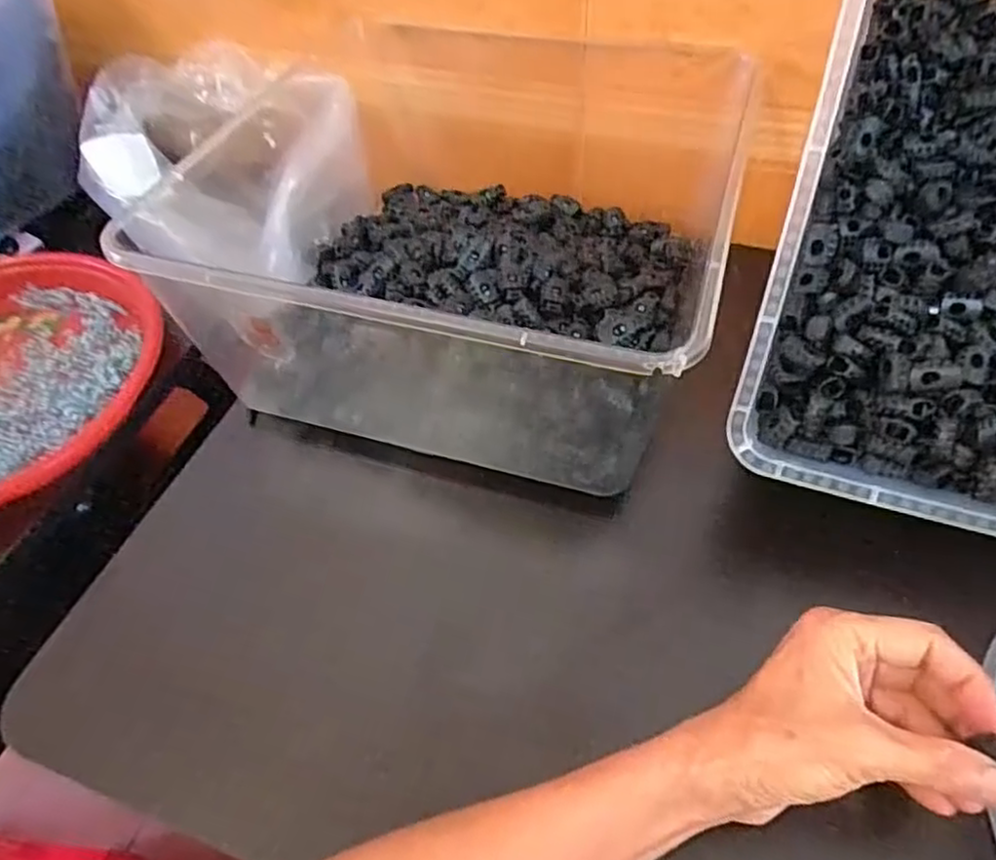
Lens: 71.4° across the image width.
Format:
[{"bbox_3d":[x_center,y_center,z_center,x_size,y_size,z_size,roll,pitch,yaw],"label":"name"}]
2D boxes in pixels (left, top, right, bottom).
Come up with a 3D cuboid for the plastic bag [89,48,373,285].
[{"bbox_3d":[-0.218,-0.207,0.544,0.218,0.096,0.183,21,55,19],"label":"plastic bag"}]

